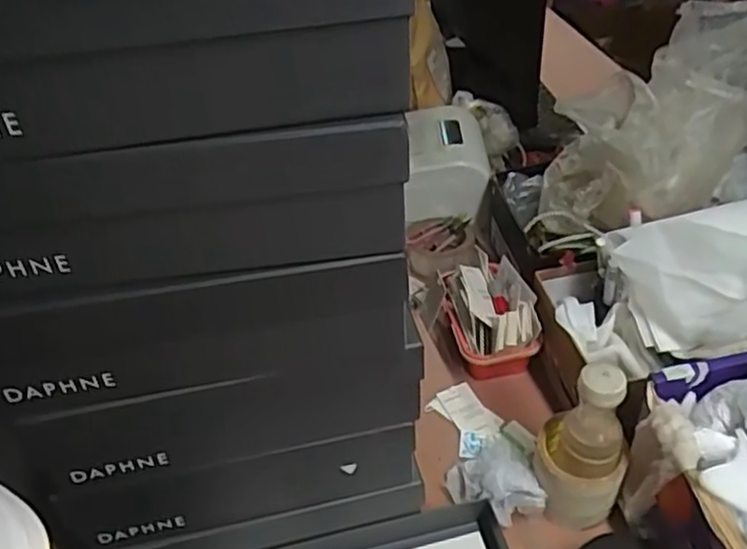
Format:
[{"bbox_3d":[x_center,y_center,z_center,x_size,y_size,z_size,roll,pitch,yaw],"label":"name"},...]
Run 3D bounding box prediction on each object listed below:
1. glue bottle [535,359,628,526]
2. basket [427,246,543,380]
[{"bbox_3d":[0.199,0.162,0.658,0.081,0.176,0.073,12,44,19],"label":"glue bottle"},{"bbox_3d":[0.140,0.054,0.864,0.100,0.088,0.146,-13,41,-8],"label":"basket"}]

